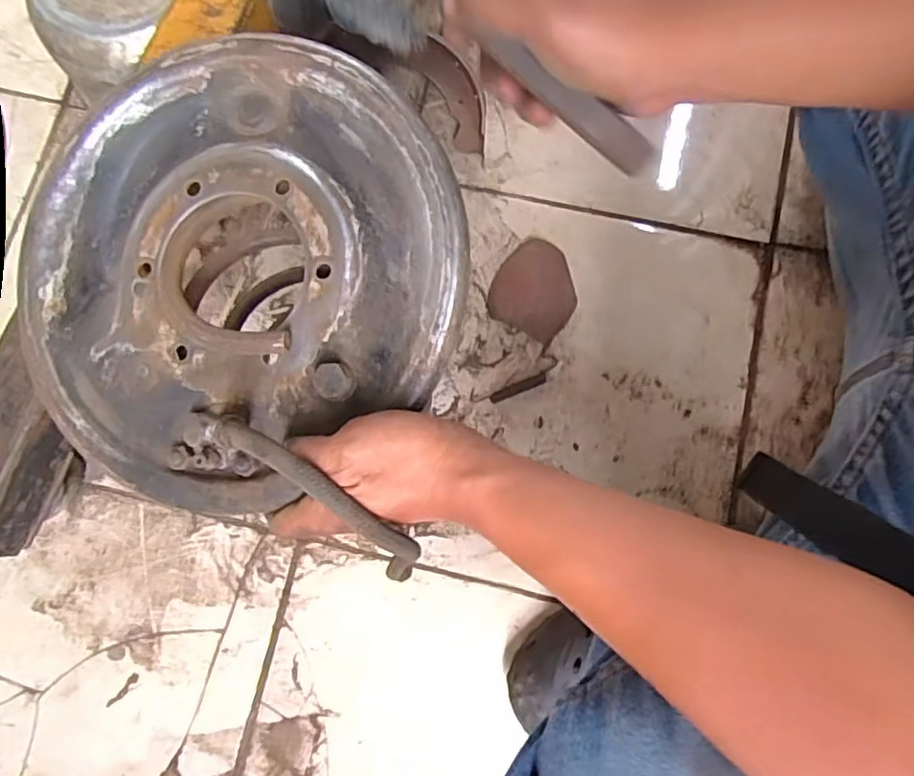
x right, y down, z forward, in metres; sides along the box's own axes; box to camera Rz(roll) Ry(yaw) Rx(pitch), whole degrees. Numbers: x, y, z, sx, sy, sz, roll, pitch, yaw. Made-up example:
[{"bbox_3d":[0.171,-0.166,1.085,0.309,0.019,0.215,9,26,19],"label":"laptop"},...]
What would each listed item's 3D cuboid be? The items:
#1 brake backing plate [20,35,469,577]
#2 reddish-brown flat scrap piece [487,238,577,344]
[{"bbox_3d":[-0.124,-0.063,0.356,0.256,0.064,0.251,0,80,0],"label":"brake backing plate"},{"bbox_3d":[0.084,-0.105,0.655,0.083,0.024,0.097,27,81,4],"label":"reddish-brown flat scrap piece"}]

